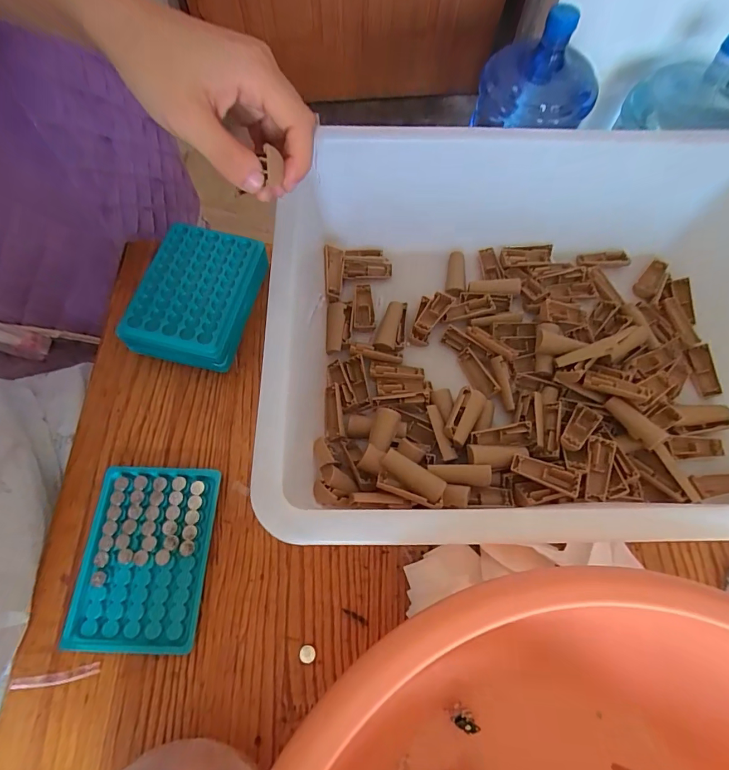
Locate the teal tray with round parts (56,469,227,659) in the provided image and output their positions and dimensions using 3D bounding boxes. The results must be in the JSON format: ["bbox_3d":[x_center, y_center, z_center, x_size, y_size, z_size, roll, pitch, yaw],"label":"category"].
[{"bbox_3d":[-0.170,0.131,0.335,0.091,0.008,0.131,3,68,1],"label":"teal tray with round parts"}]

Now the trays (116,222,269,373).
[{"bbox_3d":[-0.157,-0.088,0.409,0.100,0.034,0.132,11,68,4],"label":"trays"}]

